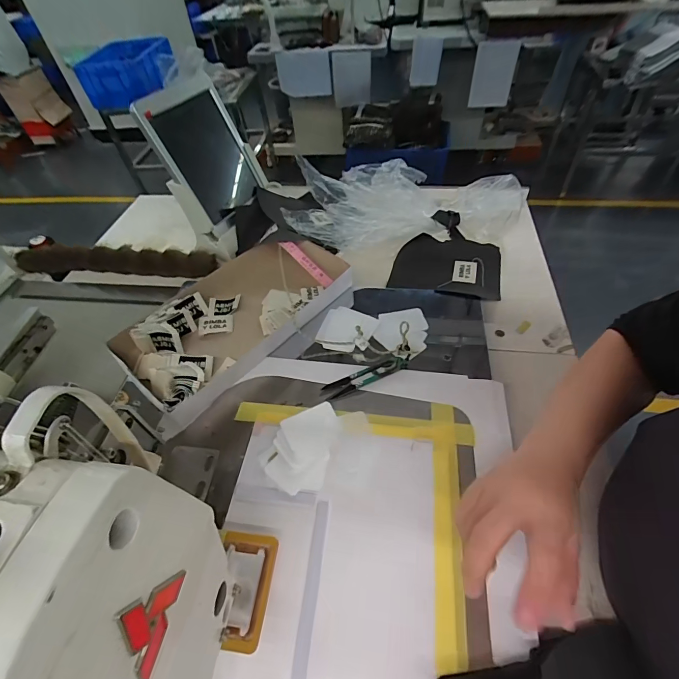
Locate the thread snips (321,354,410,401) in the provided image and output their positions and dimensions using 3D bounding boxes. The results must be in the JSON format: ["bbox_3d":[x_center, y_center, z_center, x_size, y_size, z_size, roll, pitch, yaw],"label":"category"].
[{"bbox_3d":[0.034,0.043,0.456,0.111,0.004,0.024,-24,53,-13],"label":"thread snips"}]

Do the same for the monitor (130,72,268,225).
[{"bbox_3d":[-0.199,-0.288,0.580,0.126,0.189,0.039,-39,47,-10],"label":"monitor"}]

